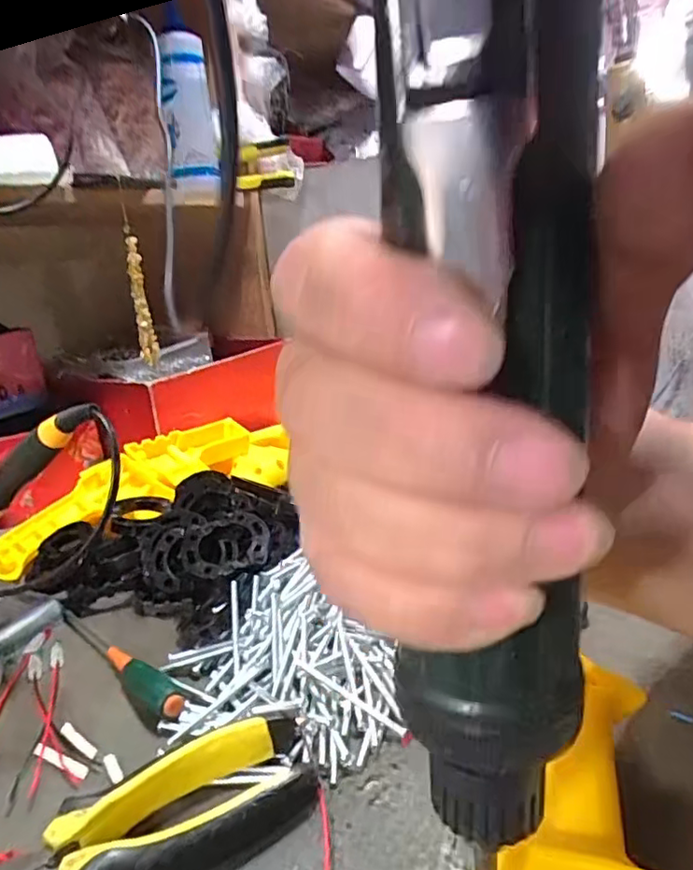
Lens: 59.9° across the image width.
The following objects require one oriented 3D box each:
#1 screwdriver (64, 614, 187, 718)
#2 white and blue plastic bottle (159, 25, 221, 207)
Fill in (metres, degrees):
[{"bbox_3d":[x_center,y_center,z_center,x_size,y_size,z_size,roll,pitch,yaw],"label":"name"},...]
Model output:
[{"bbox_3d":[-0.138,0.129,0.353,0.144,0.015,0.014,12,25,43],"label":"screwdriver"},{"bbox_3d":[-0.192,-0.382,0.725,0.060,0.184,0.072,-9,18,-12],"label":"white and blue plastic bottle"}]

